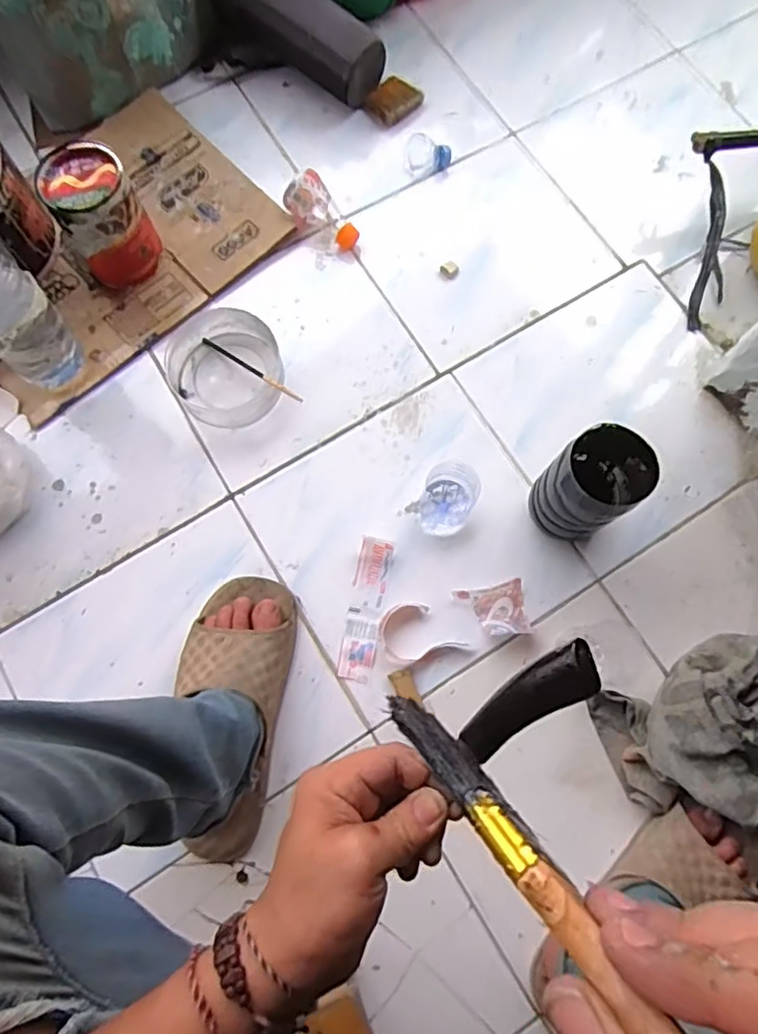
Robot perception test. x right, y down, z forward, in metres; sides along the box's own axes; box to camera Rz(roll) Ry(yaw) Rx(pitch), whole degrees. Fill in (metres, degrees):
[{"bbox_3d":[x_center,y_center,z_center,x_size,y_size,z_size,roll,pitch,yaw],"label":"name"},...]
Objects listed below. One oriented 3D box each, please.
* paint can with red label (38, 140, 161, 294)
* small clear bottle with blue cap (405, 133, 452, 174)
[{"bbox_3d":[-0.341,-0.366,0.750,0.100,0.126,0.110,-34,76,-9],"label":"paint can with red label"},{"bbox_3d":[0.068,-0.502,0.843,0.062,0.036,0.035,3,73,1],"label":"small clear bottle with blue cap"}]

